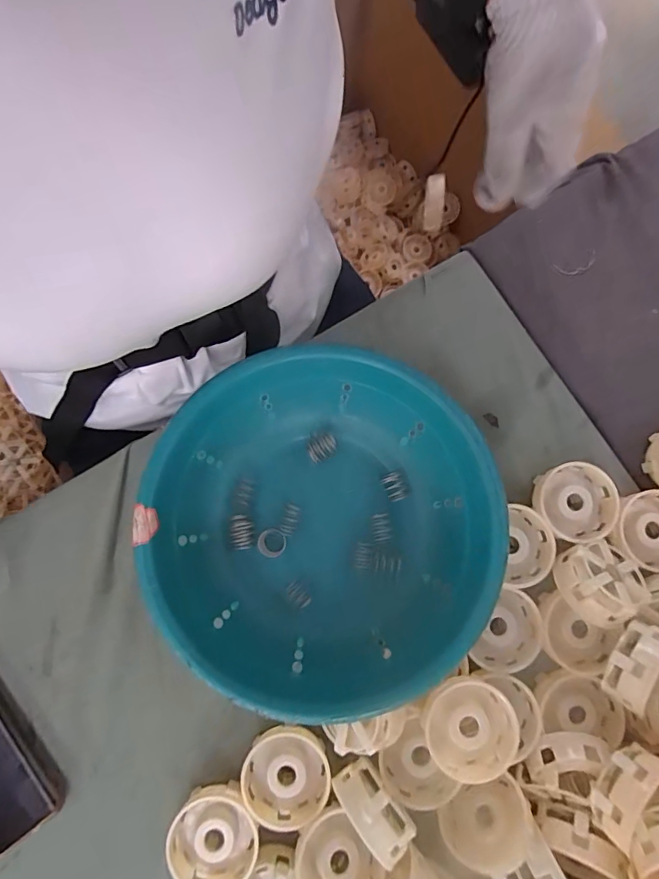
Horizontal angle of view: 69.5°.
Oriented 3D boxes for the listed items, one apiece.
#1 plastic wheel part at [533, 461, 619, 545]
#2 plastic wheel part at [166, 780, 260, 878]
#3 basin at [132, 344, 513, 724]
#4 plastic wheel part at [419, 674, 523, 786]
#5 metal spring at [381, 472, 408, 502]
[{"bbox_3d":[0.213,0.057,0.416,0.070,0.027,0.067,-27,80,-4],"label":"plastic wheel part"},{"bbox_3d":[-0.092,0.319,0.383,0.069,0.029,0.068,0,79,0],"label":"plastic wheel part"},{"bbox_3d":[-0.011,0.067,0.386,0.250,0.084,0.254,0,79,0],"label":"basin"},{"bbox_3d":[0.106,0.219,0.359,0.068,0.020,0.071,-14,77,-7],"label":"plastic wheel part"},{"bbox_3d":[0.058,0.043,0.425,0.016,0.021,0.025,-28,80,-5],"label":"metal spring"}]

